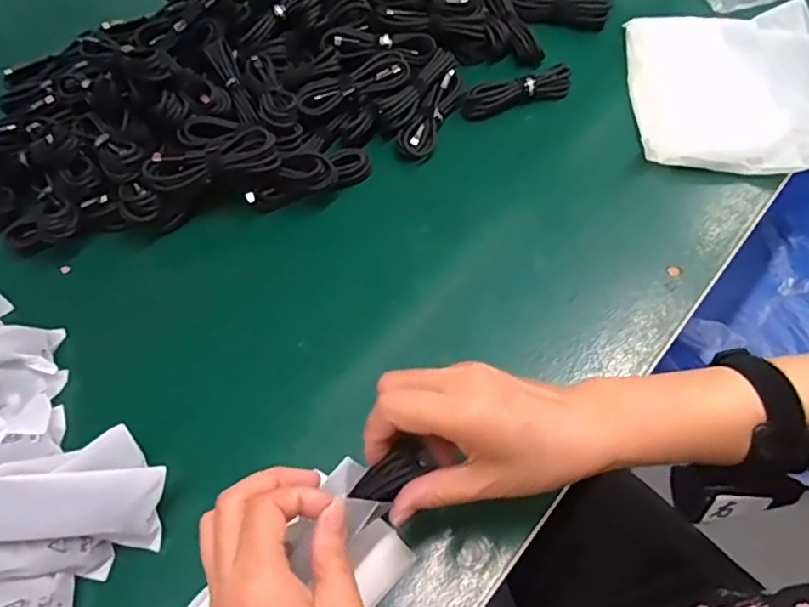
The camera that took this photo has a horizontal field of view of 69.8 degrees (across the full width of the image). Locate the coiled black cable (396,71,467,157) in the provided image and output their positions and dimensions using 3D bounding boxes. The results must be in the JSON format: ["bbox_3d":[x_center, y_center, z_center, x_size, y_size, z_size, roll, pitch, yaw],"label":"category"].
[{"bbox_3d":[0.028,-0.183,0.563,0.033,0.022,0.111,25,64,17],"label":"coiled black cable"}]

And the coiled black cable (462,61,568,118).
[{"bbox_3d":[0.111,-0.211,0.575,0.112,0.018,0.028,-13,59,-4],"label":"coiled black cable"}]

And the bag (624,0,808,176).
[{"bbox_3d":[0.305,-0.206,0.543,0.170,0.036,0.194,6,60,7],"label":"bag"}]

